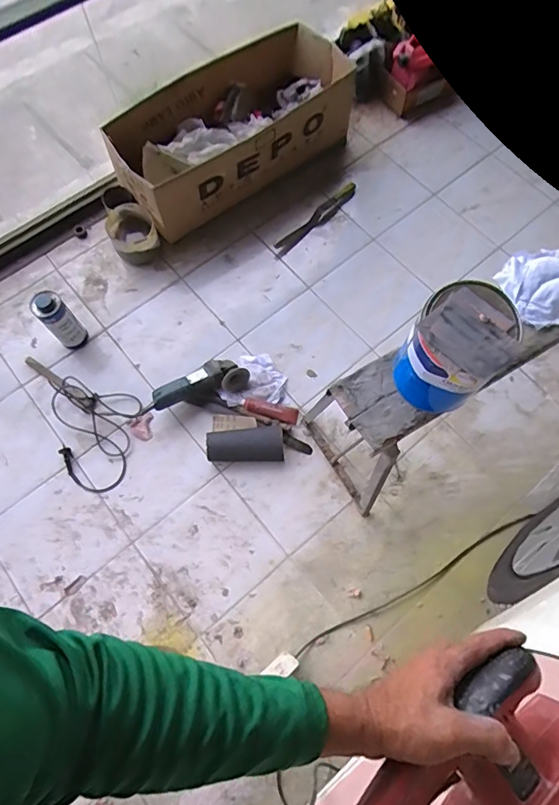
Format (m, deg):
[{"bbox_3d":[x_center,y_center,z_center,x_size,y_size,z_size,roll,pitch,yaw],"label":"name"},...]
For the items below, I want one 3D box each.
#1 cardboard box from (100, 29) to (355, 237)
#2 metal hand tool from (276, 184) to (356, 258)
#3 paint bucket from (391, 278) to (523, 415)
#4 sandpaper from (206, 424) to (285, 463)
[{"bbox_3d":[-0.148,-0.916,1.592,0.843,0.210,0.391,-40,74,-14],"label":"cardboard box"},{"bbox_3d":[0.131,-0.645,1.677,0.404,0.035,0.056,-42,73,-14],"label":"metal hand tool"},{"bbox_3d":[0.309,-0.083,0.858,0.154,0.221,0.148,0,69,0],"label":"paint bucket"},{"bbox_3d":[-0.097,0.118,1.351,0.214,0.033,0.095,-3,68,0],"label":"sandpaper"}]

